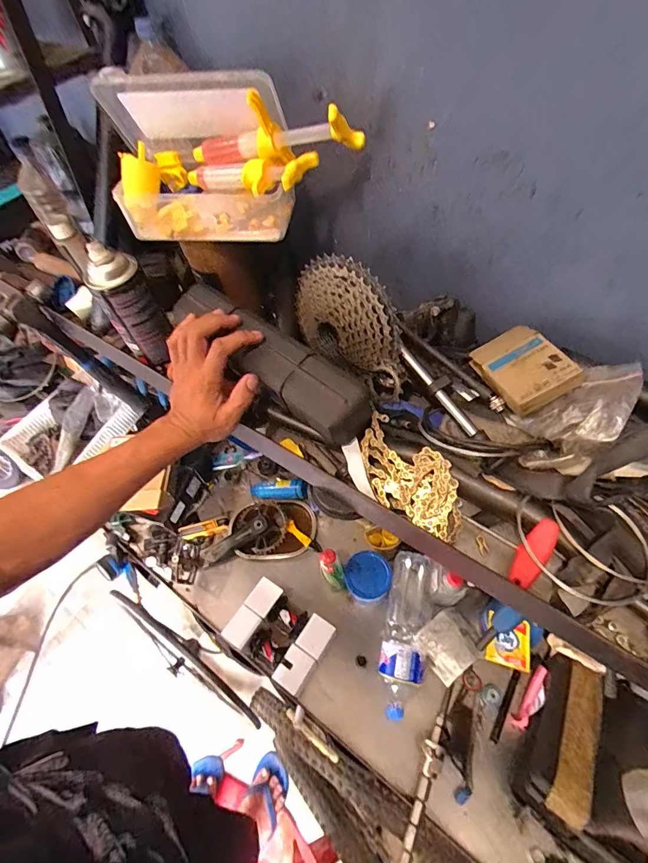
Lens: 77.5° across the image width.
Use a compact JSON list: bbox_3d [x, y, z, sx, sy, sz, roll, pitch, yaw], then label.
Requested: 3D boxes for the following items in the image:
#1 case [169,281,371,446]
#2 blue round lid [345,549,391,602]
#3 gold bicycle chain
[{"bbox_3d":[-0.065,-0.083,0.469,0.268,0.072,0.070,40,66,20],"label":"case"},{"bbox_3d":[0.098,0.320,0.895,0.102,0.013,0.102,-5,77,22],"label":"blue round lid"},{"bbox_3d":[0.086,0.047,0.432,0.064,0.047,0.136,-37,60,-20],"label":"gold bicycle chain"}]

